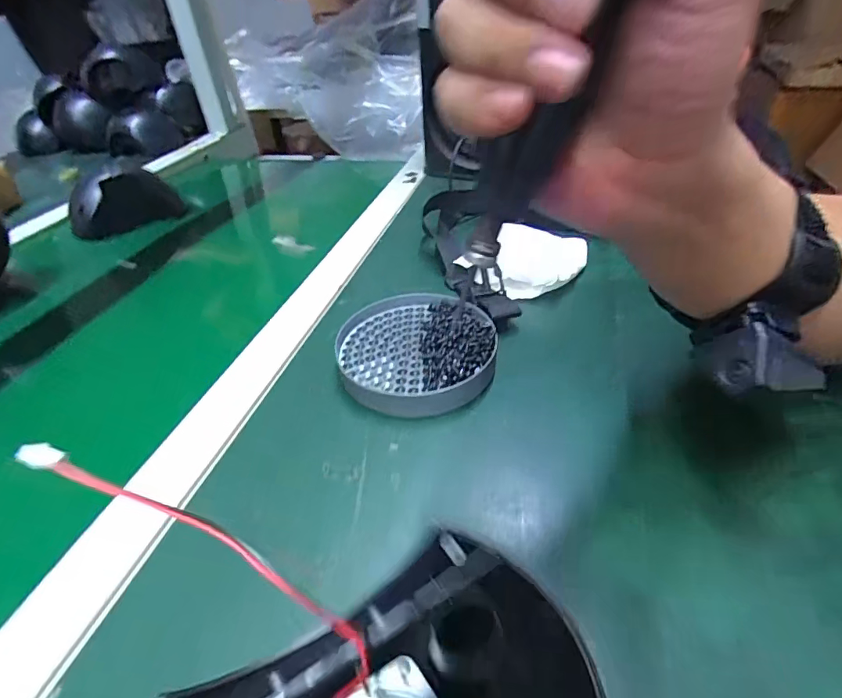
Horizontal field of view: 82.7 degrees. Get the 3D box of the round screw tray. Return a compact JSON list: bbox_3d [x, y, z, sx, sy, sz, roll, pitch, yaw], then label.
[{"bbox_3d":[-0.005,0.001,0.346,0.106,0.036,0.114,-3,39,2],"label":"round screw tray"}]

